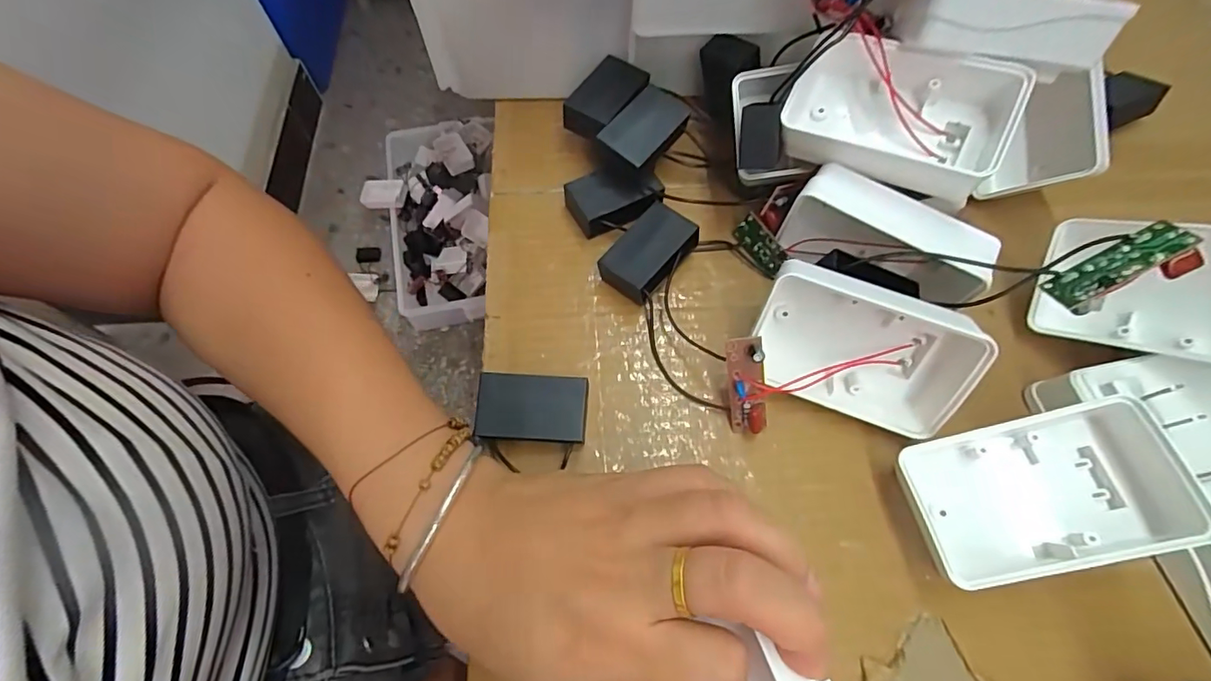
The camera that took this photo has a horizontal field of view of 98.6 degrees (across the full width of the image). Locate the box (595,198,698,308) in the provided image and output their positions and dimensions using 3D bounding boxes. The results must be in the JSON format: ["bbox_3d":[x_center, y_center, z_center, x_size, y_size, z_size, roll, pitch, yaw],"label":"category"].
[{"bbox_3d":[0.021,-0.043,0.269,0.031,0.023,0.049,36,70,15],"label":"box"}]

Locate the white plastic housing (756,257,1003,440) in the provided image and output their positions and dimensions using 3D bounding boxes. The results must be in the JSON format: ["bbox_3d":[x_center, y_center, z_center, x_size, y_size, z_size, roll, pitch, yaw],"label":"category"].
[{"bbox_3d":[0.112,0.003,0.234,0.087,0.056,0.030,18,27,6],"label":"white plastic housing"}]

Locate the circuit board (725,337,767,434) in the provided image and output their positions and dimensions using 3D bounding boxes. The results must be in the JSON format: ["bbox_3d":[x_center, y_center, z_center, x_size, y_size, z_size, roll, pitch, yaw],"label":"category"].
[{"bbox_3d":[0.063,0.021,0.231,0.015,0.014,0.044,-7,103,-4],"label":"circuit board"}]

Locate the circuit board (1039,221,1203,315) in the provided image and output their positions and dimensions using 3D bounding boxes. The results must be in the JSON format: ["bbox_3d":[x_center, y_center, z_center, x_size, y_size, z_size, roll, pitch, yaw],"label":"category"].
[{"bbox_3d":[0.191,-0.026,0.193,0.043,0.006,0.021,-33,64,24],"label":"circuit board"}]

